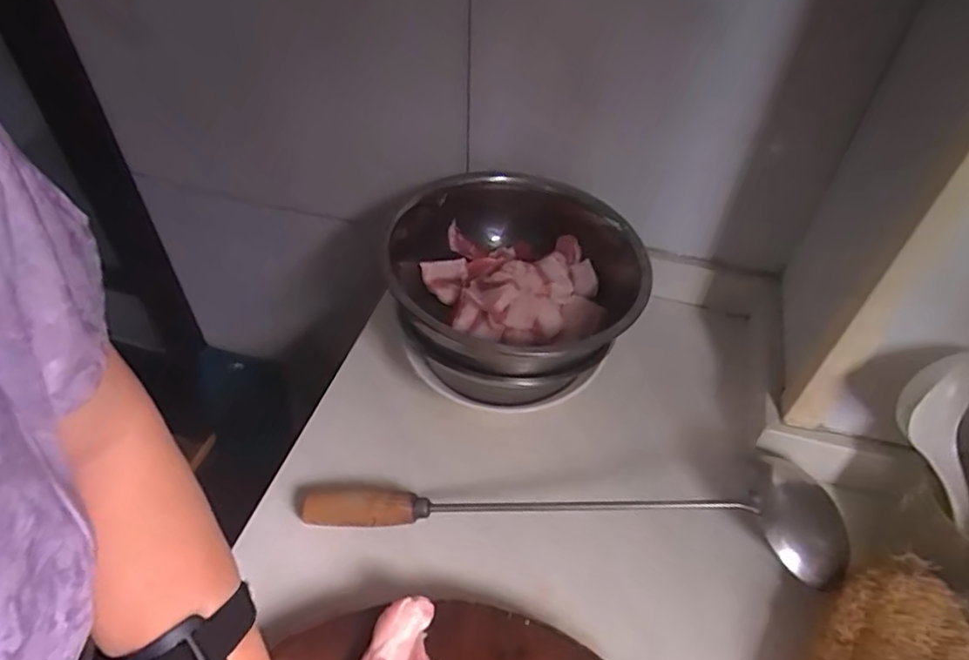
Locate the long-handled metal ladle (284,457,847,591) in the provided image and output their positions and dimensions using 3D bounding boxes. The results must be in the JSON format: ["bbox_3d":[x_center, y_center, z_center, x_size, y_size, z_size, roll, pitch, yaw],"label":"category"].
[{"bbox_3d":[0.064,0.130,0.483,0.411,0.051,0.087,7,47,3],"label":"long-handled metal ladle"}]

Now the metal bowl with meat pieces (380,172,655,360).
[{"bbox_3d":[0.024,-0.047,0.543,0.225,0.083,0.211,1,47,-1],"label":"metal bowl with meat pieces"}]

